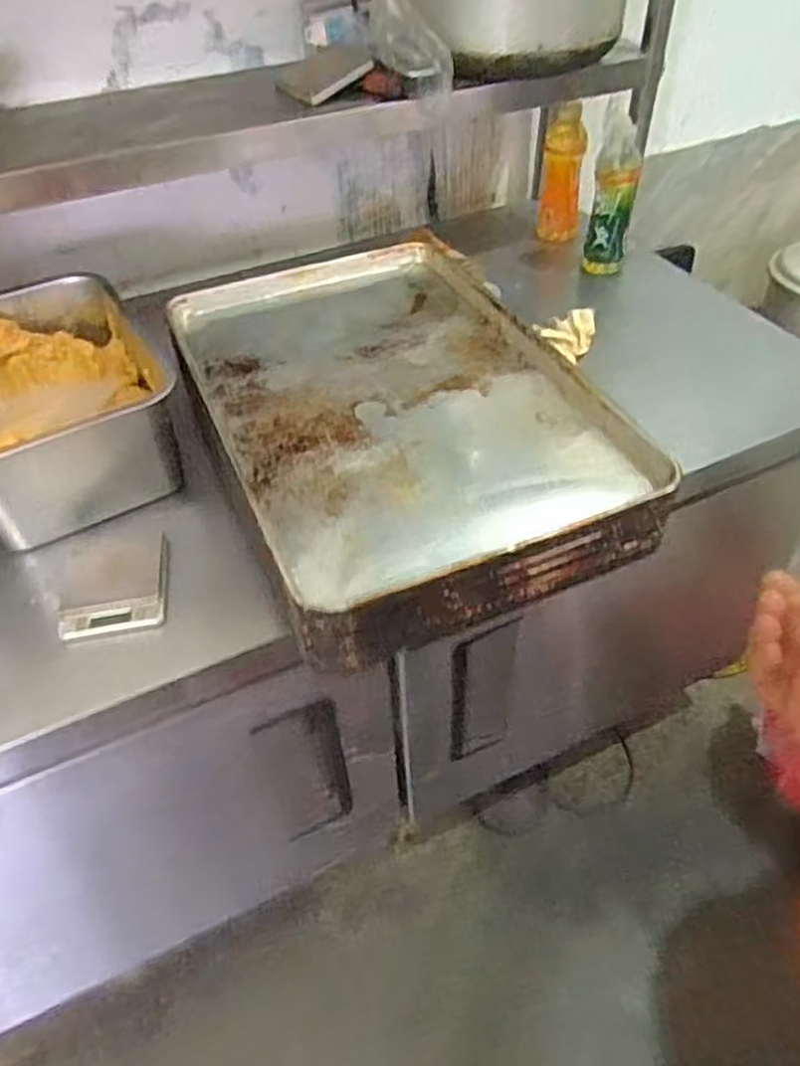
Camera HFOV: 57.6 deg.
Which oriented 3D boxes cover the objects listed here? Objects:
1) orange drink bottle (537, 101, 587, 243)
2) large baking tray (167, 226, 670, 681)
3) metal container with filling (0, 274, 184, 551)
[{"bbox_3d":[0.283,-0.619,1.265,0.073,0.204,0.068,8,46,9],"label":"orange drink bottle"},{"bbox_3d":[-0.016,-0.153,0.876,0.405,0.078,0.612,-18,48,-16],"label":"large baking tray"},{"bbox_3d":[-0.438,-0.174,0.896,0.259,0.147,0.362,-24,49,-21],"label":"metal container with filling"}]

